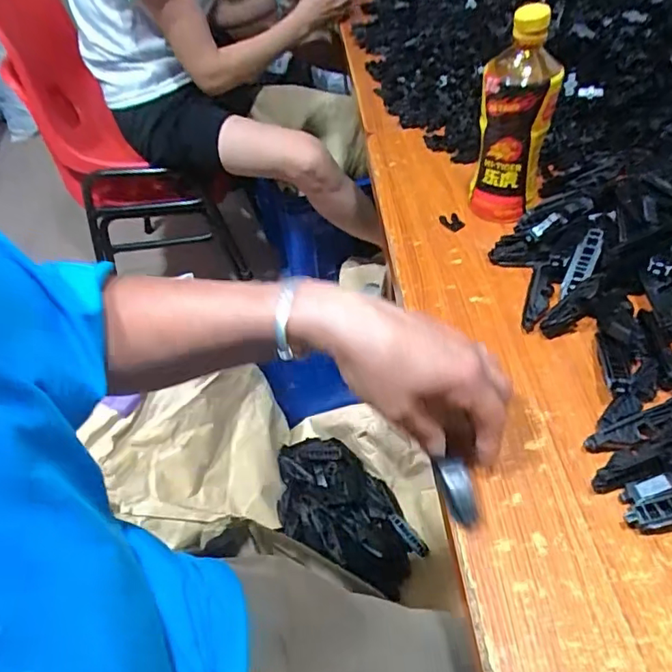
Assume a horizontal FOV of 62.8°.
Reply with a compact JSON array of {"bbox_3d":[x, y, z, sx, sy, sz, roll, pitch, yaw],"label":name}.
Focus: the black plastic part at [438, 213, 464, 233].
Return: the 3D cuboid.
[{"bbox_3d":[0.126,-0.123,0.596,0.027,0.011,0.019,5,48,11],"label":"black plastic part"}]

